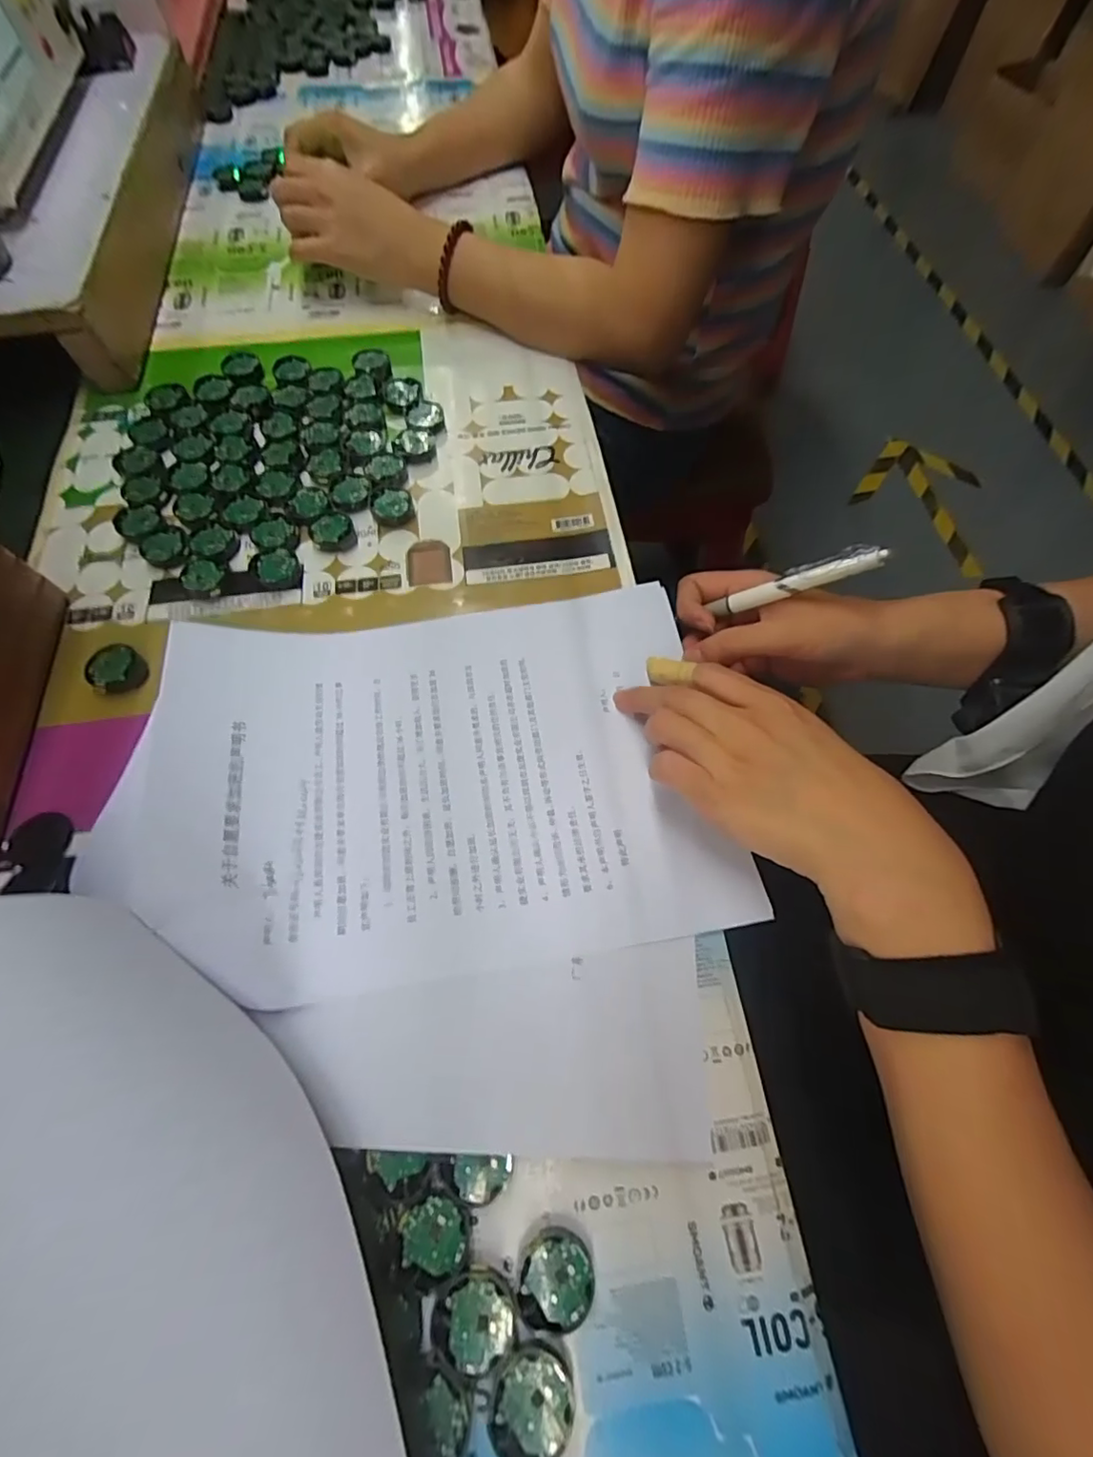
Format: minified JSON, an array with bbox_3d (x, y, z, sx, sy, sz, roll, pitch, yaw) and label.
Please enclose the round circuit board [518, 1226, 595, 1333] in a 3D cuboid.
[{"bbox_3d":[0.004,0.214,0.219,0.028,0.009,0.028,-1,65,1],"label":"round circuit board"}]

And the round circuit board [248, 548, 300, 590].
[{"bbox_3d":[-0.179,-0.104,0.371,0.030,0.009,0.029,-1,65,1],"label":"round circuit board"}]

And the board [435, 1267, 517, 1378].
[{"bbox_3d":[-0.026,0.223,0.210,0.028,0.004,0.028,-1,65,1],"label":"board"}]

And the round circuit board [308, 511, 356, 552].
[{"bbox_3d":[-0.147,-0.134,0.385,0.029,0.010,0.031,-23,66,-9],"label":"round circuit board"}]

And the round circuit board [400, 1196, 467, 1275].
[{"bbox_3d":[-0.045,0.200,0.222,0.025,0.004,0.021,13,66,7],"label":"round circuit board"}]

